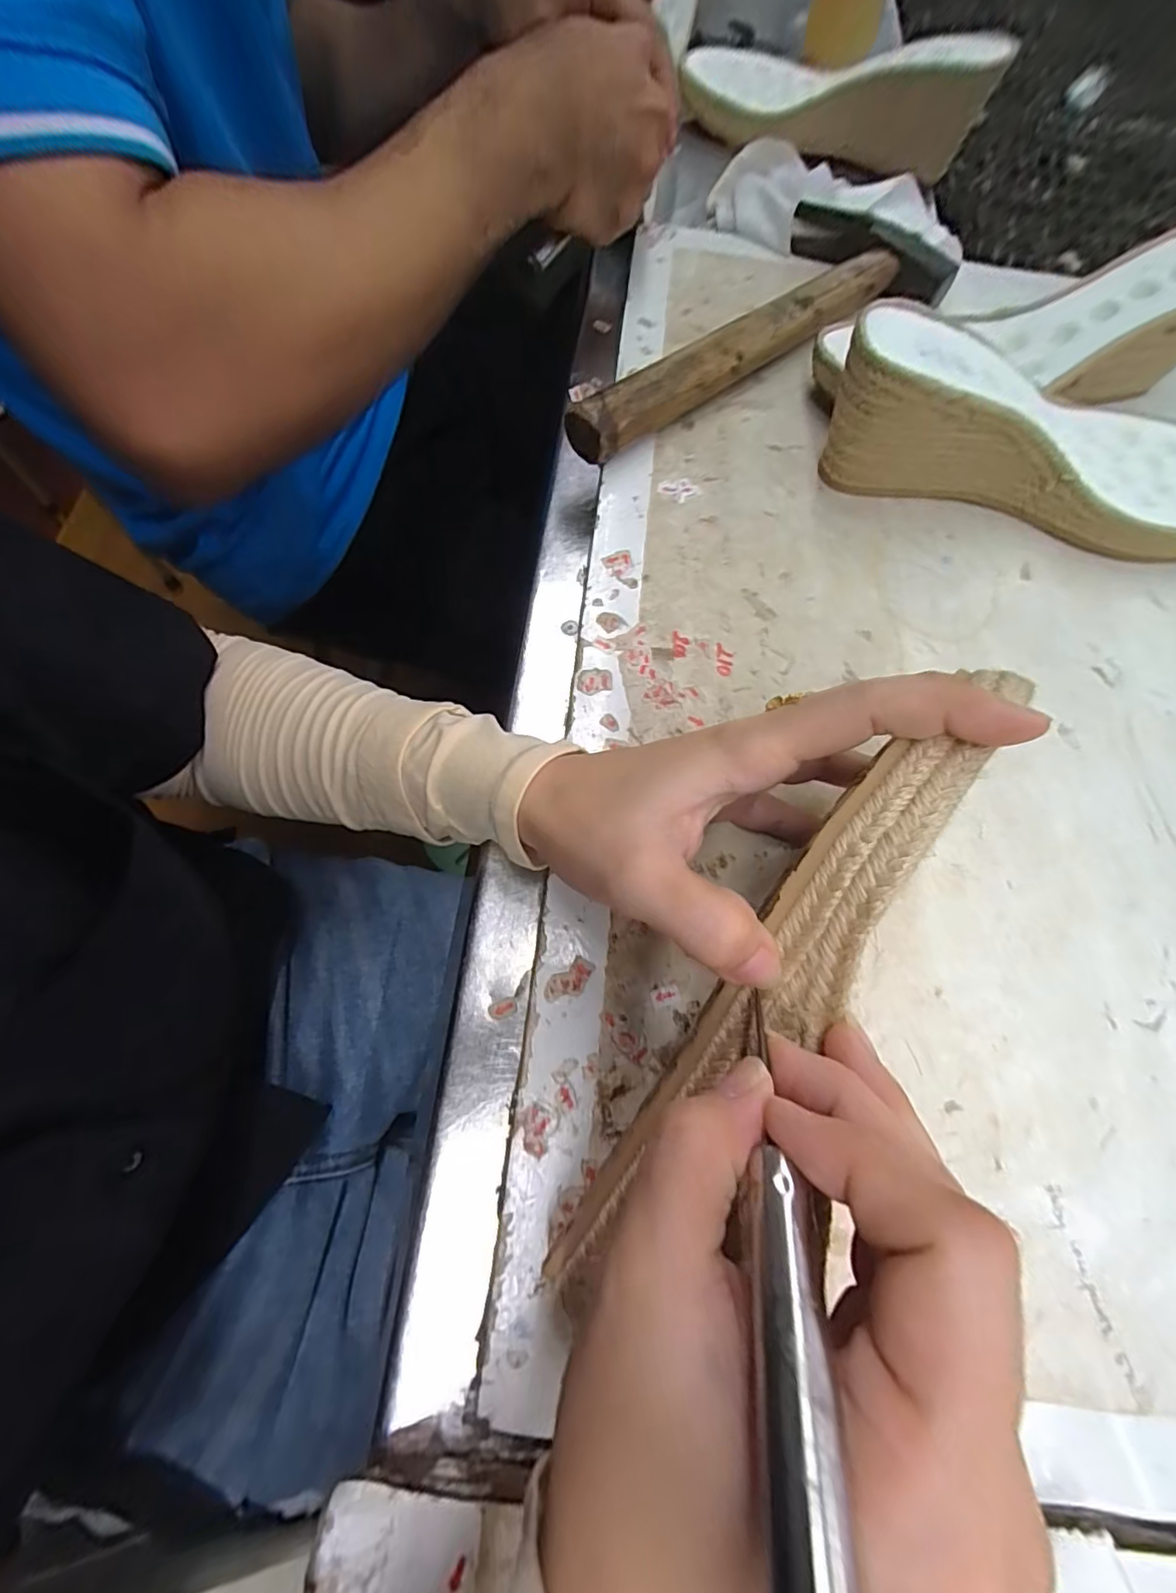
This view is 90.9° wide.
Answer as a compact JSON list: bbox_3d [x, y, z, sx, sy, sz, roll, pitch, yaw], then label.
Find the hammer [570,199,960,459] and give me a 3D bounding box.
[{"bbox_3d":[0.089,-0.289,0.347,0.285,0.031,0.106,-36,75,-15],"label":"hammer"}]

